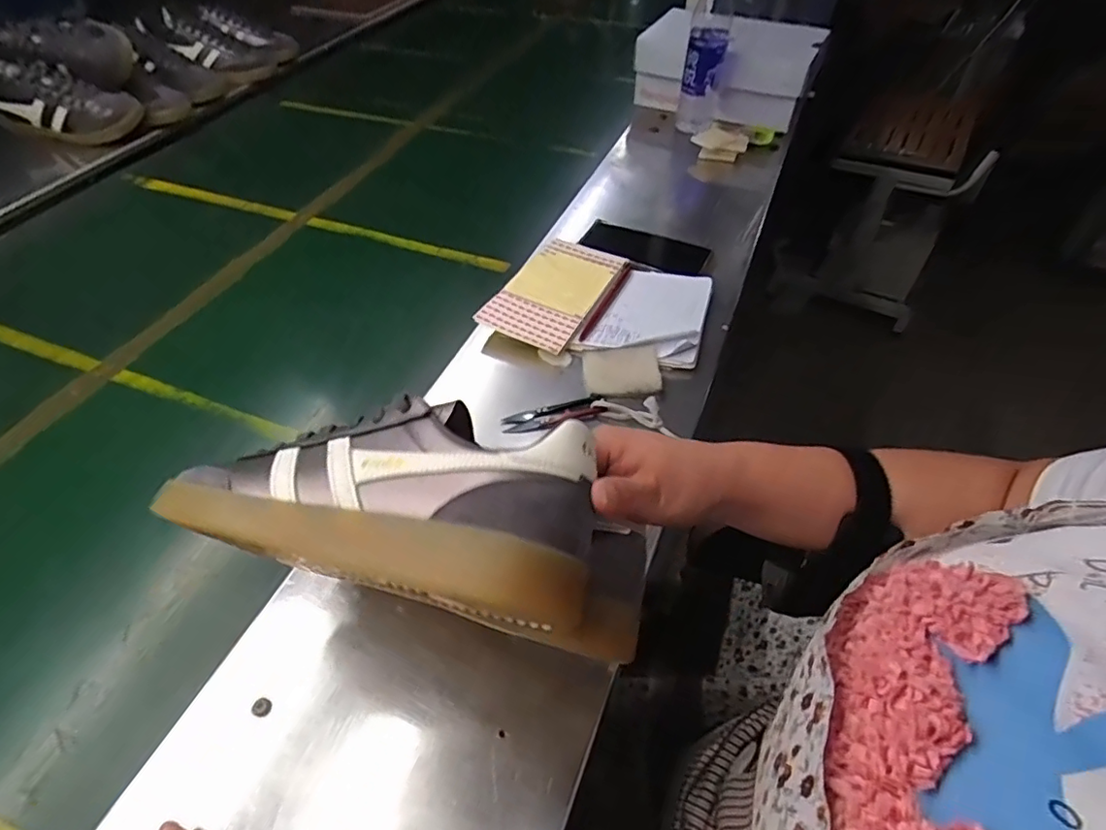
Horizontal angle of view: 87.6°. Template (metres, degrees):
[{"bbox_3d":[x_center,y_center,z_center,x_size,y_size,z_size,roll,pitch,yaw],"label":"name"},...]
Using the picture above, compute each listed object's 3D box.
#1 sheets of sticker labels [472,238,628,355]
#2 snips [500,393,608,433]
[{"bbox_3d":[0.003,-0.147,0.668,0.100,0.012,0.182,26,54,13],"label":"sheets of sticker labels"},{"bbox_3d":[0.001,0.000,0.564,0.100,0.010,0.026,-13,51,-10],"label":"snips"}]

